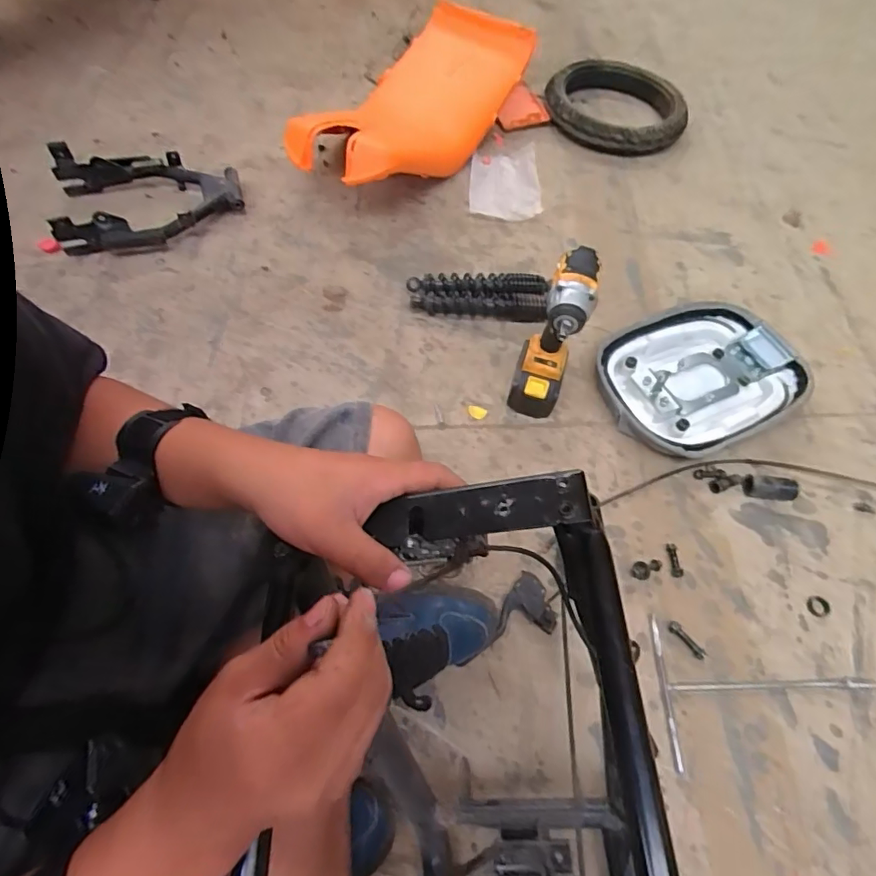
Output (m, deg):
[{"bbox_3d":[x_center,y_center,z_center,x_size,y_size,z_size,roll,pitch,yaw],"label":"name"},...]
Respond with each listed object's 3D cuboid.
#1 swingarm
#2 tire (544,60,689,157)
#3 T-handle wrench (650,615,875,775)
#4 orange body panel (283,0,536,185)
[{"bbox_3d":[-0.564,-0.462,1.026,0.342,0.087,0.240,-8,62,-9],"label":"swingarm"},{"bbox_3d":[0.472,-0.863,1.376,0.352,0.084,0.338,28,63,11],"label":"tire"},{"bbox_3d":[0.441,0.342,0.691,0.294,0.010,0.179,5,61,-2],"label":"T-handle wrench"},{"bbox_3d":[-0.058,-0.757,1.213,0.307,0.160,0.660,29,63,12],"label":"orange body panel"}]

